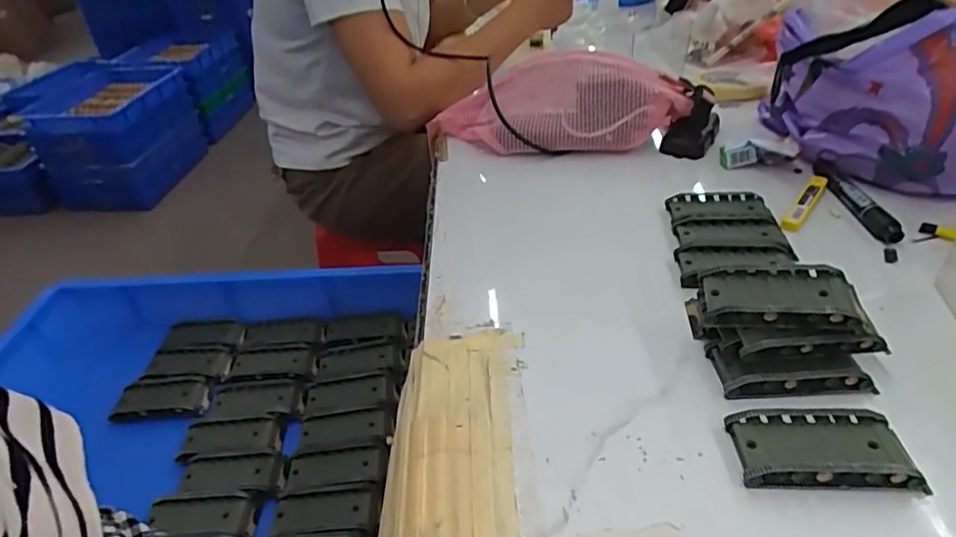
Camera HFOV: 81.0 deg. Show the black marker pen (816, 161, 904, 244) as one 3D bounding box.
[{"bbox_3d":[0.362,-0.068,0.540,0.021,0.020,0.139,-2,36,3],"label":"black marker pen"}]

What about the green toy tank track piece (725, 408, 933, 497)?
[{"bbox_3d":[0.196,0.103,0.321,0.091,0.022,0.043,0,36,6],"label":"green toy tank track piece"}]

